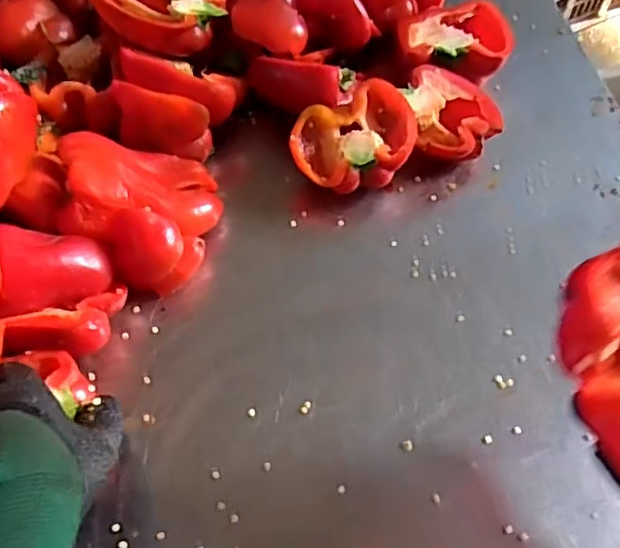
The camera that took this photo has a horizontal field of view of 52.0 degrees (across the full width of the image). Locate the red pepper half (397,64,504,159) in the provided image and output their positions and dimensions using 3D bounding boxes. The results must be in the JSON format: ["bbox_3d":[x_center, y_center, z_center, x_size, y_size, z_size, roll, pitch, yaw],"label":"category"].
[{"bbox_3d":[0.115,-0.129,0.537,0.069,0.043,0.085,-24,62,-13],"label":"red pepper half"}]

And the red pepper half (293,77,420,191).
[{"bbox_3d":[0.035,-0.101,0.515,0.095,0.057,0.071,-20,62,-10],"label":"red pepper half"}]

